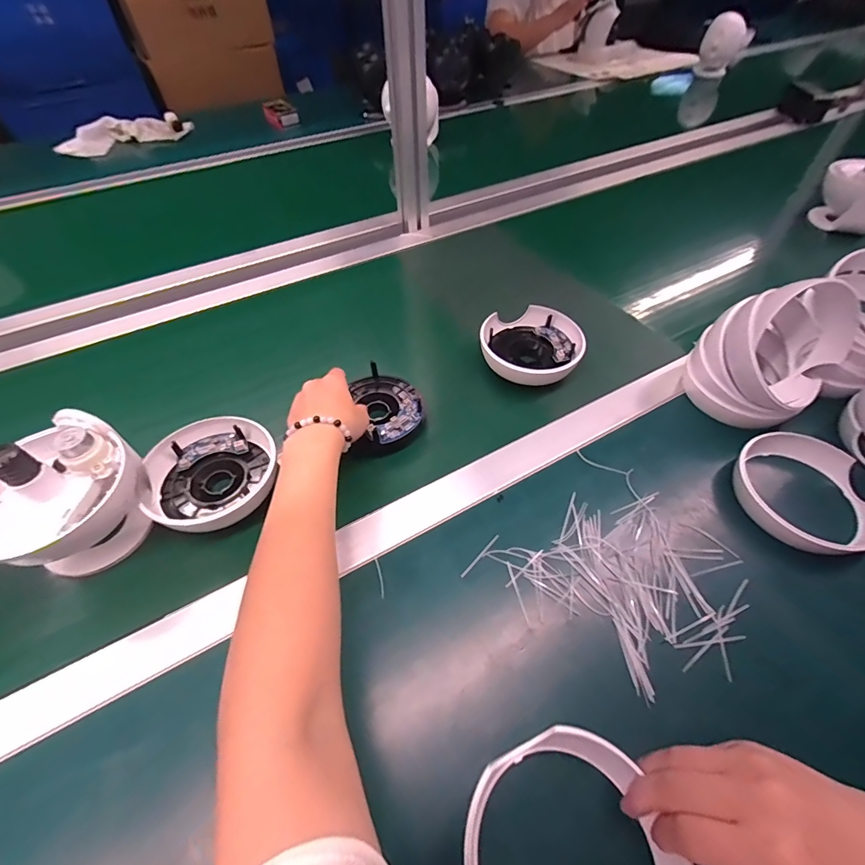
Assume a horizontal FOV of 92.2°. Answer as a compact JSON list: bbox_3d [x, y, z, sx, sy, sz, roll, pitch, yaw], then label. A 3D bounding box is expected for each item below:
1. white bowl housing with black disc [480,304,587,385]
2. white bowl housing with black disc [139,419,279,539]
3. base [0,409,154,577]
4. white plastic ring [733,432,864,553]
[{"bbox_3d":[0.111,-0.095,0.484,0.112,0.035,0.126,23,56,17],"label":"white bowl housing with black disc"},{"bbox_3d":[-0.204,0.037,0.387,0.115,0.028,0.103,-37,61,-25],"label":"white bowl housing with black disc"},{"bbox_3d":[-0.303,0.056,0.343,0.106,0.109,0.120,29,58,21],"label":"base"},{"bbox_3d":[0.341,0.053,0.379,0.120,0.029,0.115,0,52,0],"label":"white plastic ring"}]

